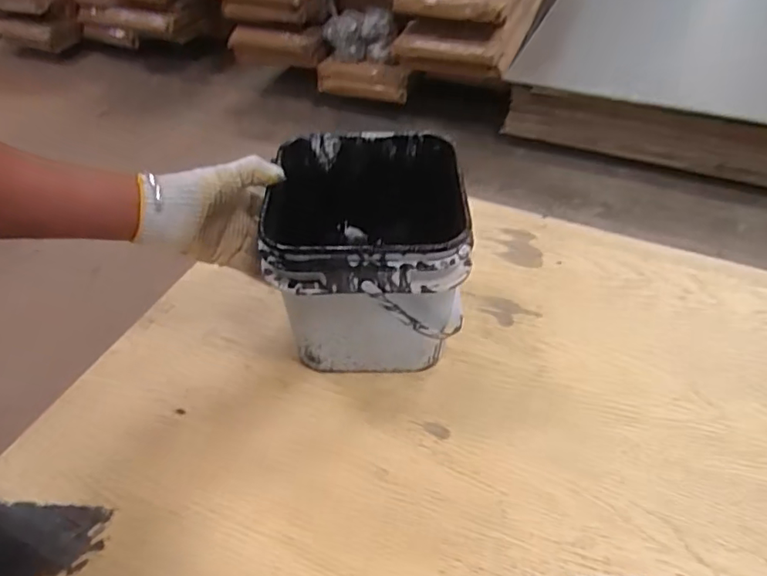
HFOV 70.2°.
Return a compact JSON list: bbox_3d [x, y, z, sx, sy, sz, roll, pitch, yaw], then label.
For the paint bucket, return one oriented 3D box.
[{"bbox_3d":[-0.022,-0.032,0.622,0.212,0.197,0.206,-1,44,2],"label":"paint bucket"}]

